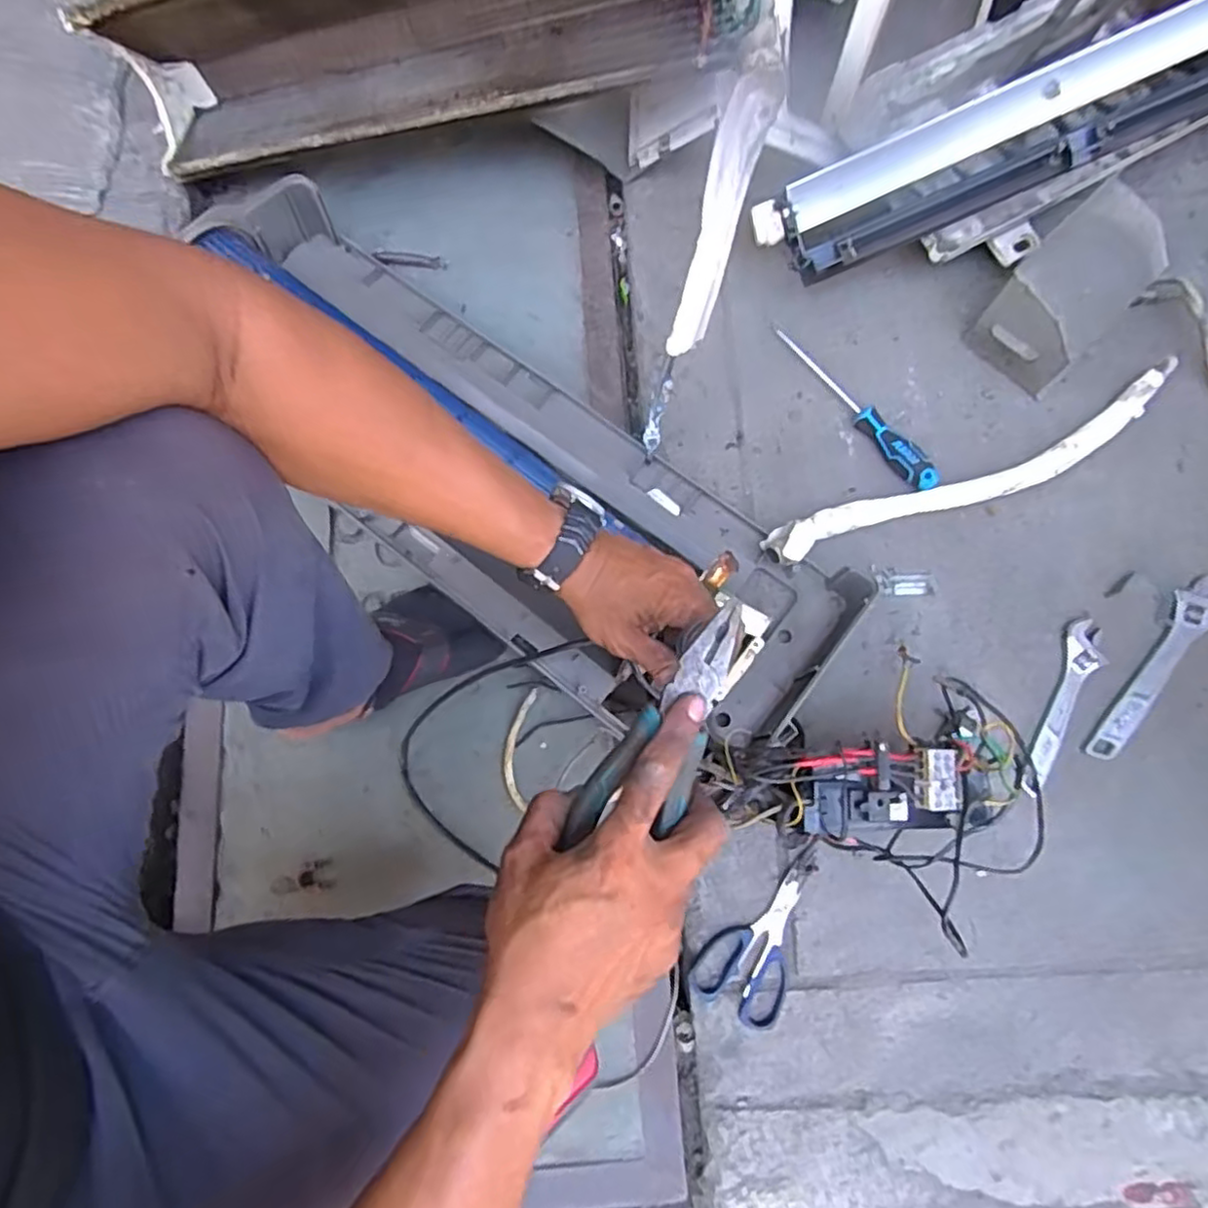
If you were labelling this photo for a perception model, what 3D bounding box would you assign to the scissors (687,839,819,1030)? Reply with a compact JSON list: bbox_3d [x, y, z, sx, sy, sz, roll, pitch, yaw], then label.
[{"bbox_3d":[0.162,0.319,0.670,0.090,0.023,0.174,28,75,7],"label":"scissors"}]

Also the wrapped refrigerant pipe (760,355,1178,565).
[{"bbox_3d":[0.411,-0.141,0.741,0.516,0.044,0.061,-23,76,-8],"label":"wrapped refrigerant pipe"}]

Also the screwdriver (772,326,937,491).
[{"bbox_3d":[0.284,-0.224,0.765,0.026,0.024,0.247,-36,78,-11],"label":"screwdriver"}]

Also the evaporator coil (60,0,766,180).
[{"bbox_3d":[-0.199,-0.586,0.674,0.694,0.171,0.143,-2,73,11],"label":"evaporator coil"}]

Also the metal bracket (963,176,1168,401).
[{"bbox_3d":[0.521,-0.350,0.751,0.114,0.111,0.177,43,77,10],"label":"metal bracket"}]

